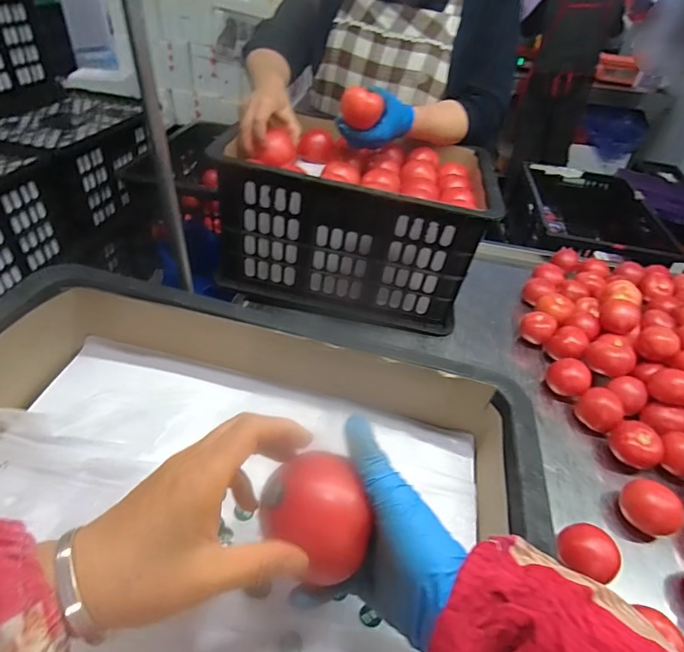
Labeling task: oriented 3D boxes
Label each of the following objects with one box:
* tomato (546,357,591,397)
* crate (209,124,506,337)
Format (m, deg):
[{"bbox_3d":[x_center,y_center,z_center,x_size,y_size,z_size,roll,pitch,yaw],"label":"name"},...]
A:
[{"bbox_3d":[0.388,0.087,0.753,0.066,0.049,0.057,35,49,28],"label":"tomato"},{"bbox_3d":[0.022,-0.212,0.871,0.443,0.277,0.291,10,41,3],"label":"crate"}]

